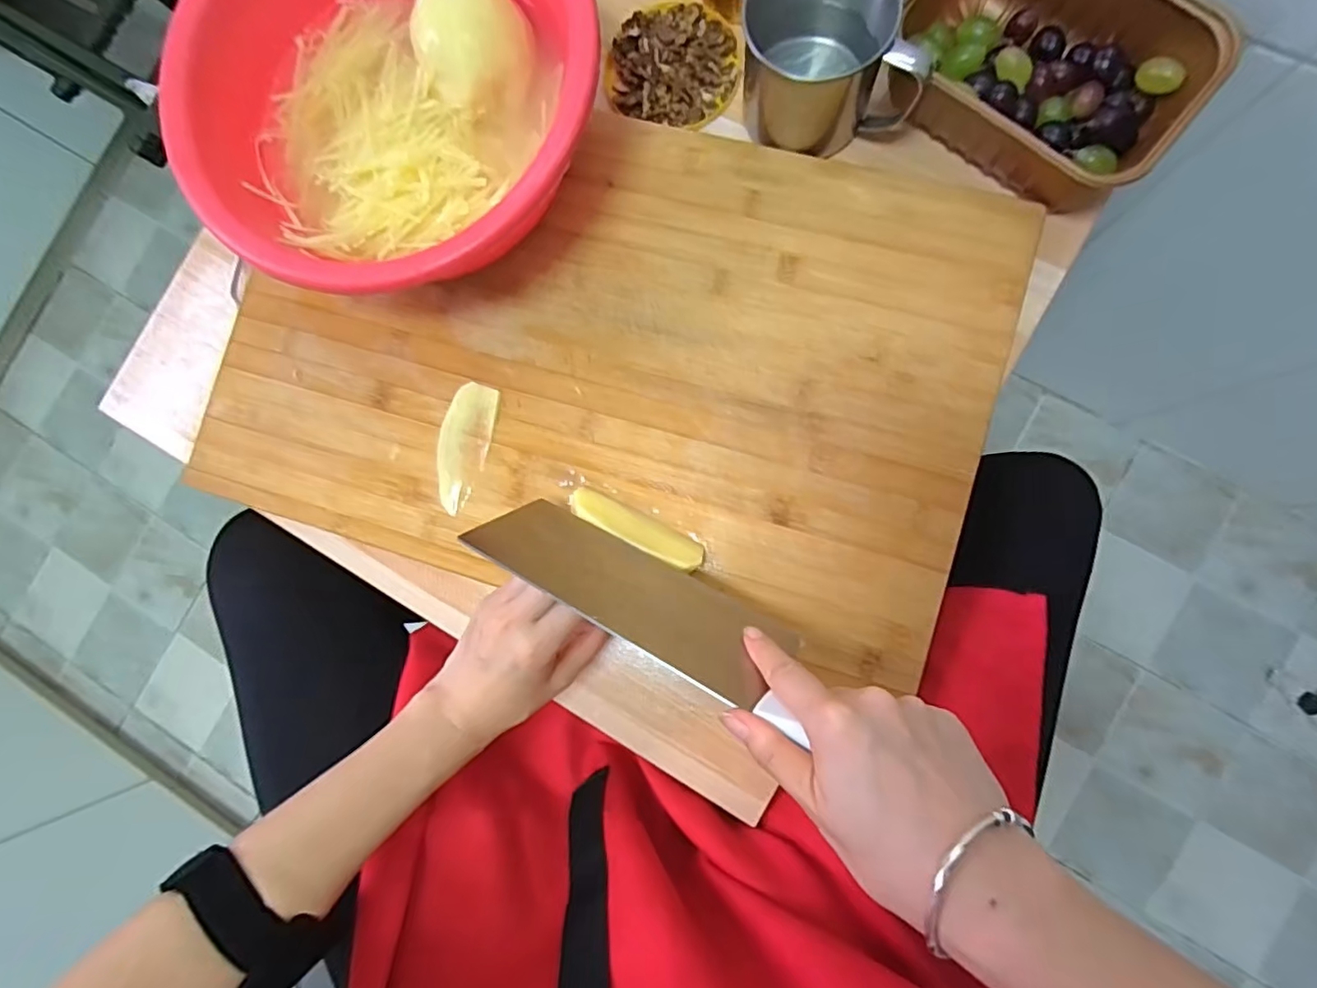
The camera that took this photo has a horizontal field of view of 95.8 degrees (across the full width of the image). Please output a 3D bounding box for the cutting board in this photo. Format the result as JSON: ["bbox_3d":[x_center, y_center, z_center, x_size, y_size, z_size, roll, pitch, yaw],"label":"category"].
[{"bbox_3d":[-0.043,-0.100,0.417,0.523,0.013,0.334,16,86,7],"label":"cutting board"}]

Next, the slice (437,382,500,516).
[{"bbox_3d":[-0.137,-0.032,0.413,0.036,0.007,0.088,13,86,7],"label":"slice"}]

